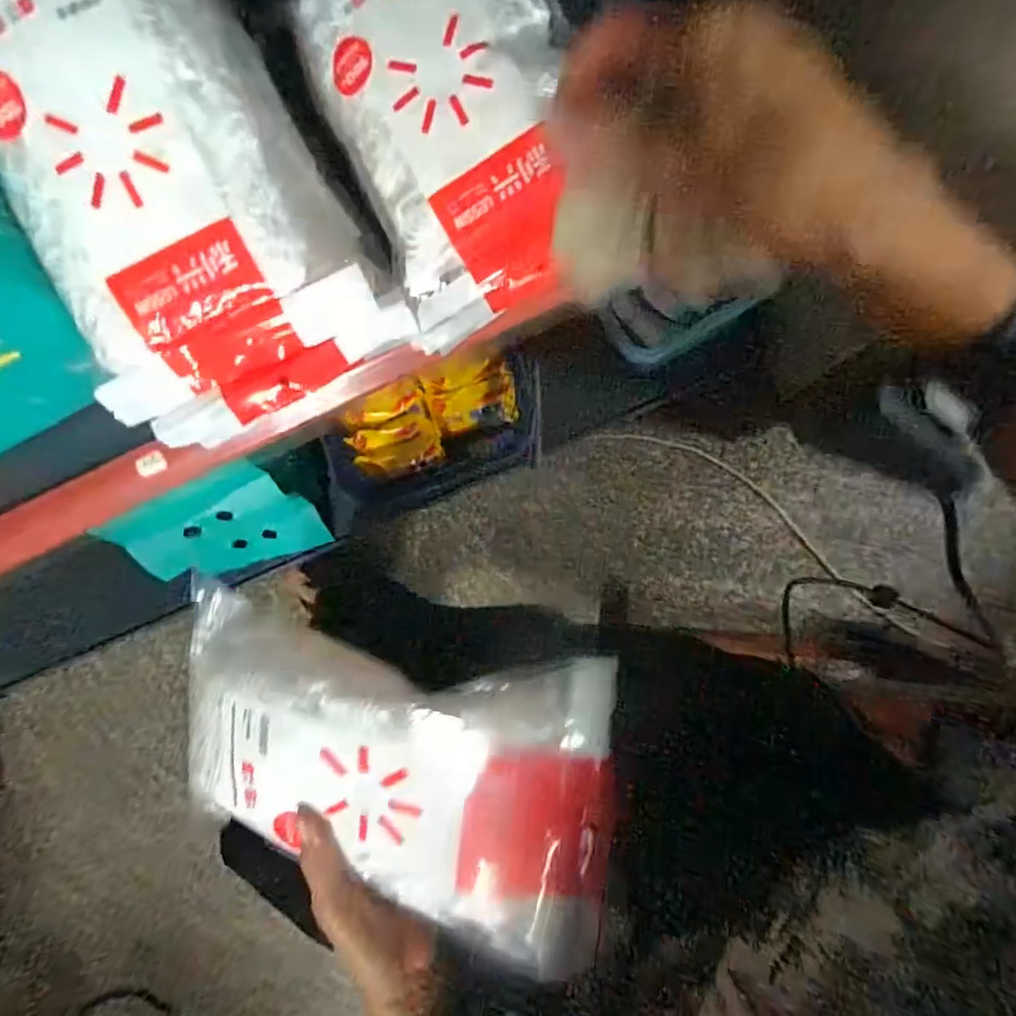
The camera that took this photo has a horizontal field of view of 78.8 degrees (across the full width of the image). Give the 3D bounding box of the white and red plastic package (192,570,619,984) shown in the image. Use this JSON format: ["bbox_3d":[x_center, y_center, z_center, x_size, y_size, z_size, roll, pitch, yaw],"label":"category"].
[{"bbox_3d":[-0.073,0.158,0.352,0.257,0.040,0.174,7,91,10],"label":"white and red plastic package"}]

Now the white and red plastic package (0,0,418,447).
[{"bbox_3d":[-0.219,-0.199,0.392,0.196,0.090,0.289,-29,108,1],"label":"white and red plastic package"}]

